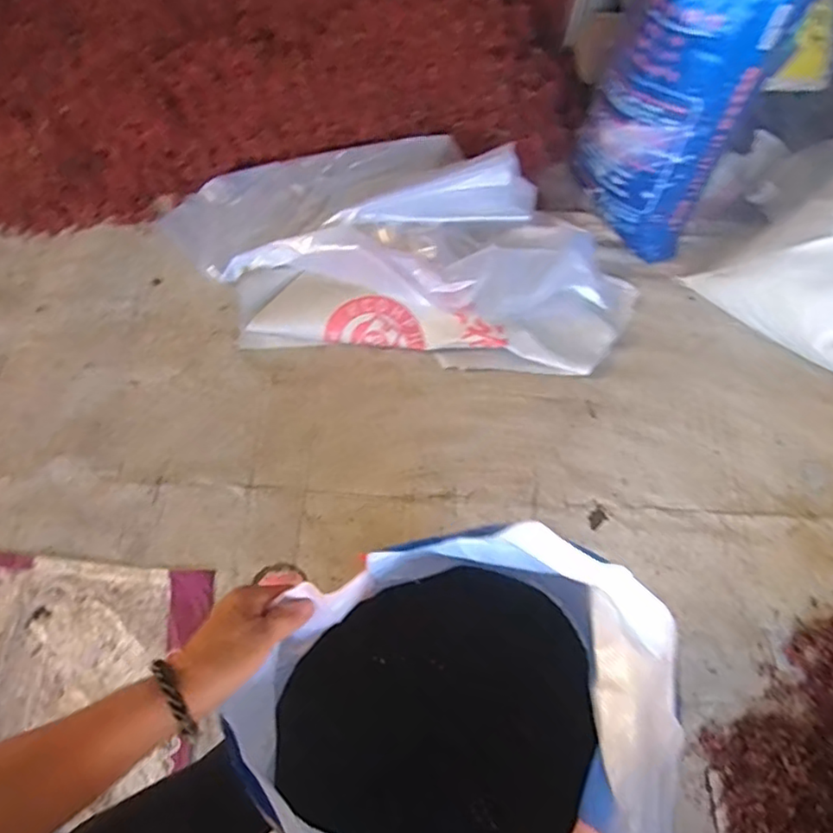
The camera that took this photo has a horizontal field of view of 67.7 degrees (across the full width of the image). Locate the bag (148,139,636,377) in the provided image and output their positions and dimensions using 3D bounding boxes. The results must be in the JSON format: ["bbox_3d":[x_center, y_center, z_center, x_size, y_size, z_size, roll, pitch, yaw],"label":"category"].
[{"bbox_3d":[-0.058,-0.479,1.590,1.228,0.086,0.657,7,70,3],"label":"bag"}]

